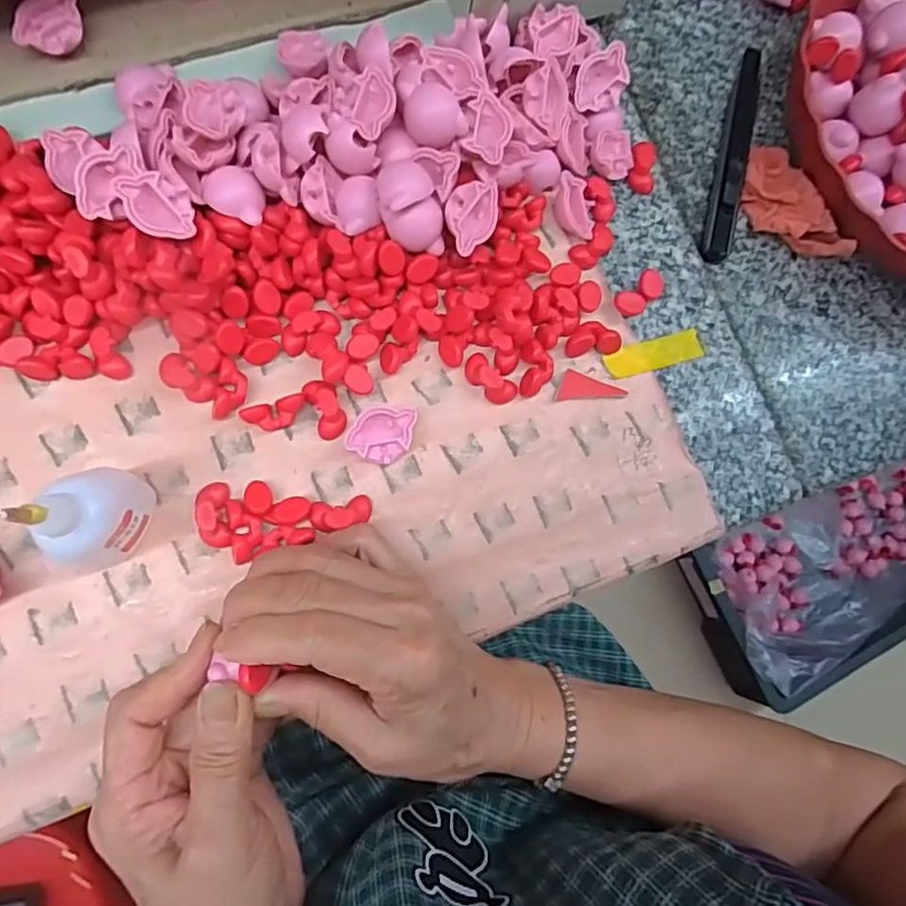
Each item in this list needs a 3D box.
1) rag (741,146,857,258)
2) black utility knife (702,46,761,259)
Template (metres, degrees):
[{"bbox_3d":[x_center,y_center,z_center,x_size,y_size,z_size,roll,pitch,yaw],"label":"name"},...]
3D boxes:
[{"bbox_3d":[0.203,-0.152,0.374,0.040,0.026,0.083,-21,84,-10],"label":"rag"},{"bbox_3d":[0.178,-0.188,0.384,0.021,0.014,0.153,17,79,-4],"label":"black utility knife"}]

